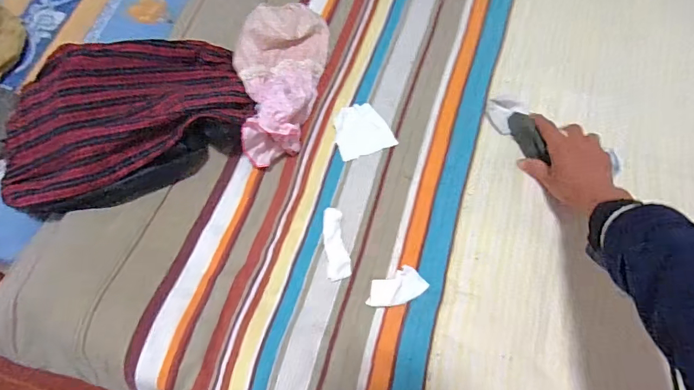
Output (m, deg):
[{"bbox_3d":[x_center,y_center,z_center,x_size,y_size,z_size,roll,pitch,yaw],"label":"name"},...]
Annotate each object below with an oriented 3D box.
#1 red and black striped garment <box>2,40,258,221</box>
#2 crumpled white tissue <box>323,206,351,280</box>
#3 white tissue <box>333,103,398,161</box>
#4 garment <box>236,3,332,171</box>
[{"bbox_3d":[-0.275,-0.087,0.521,0.308,0.119,0.162,-27,73,-11],"label":"red and black striped garment"},{"bbox_3d":[-0.013,0.059,0.512,0.028,0.017,0.086,-6,68,-3],"label":"crumpled white tissue"},{"bbox_3d":[0.019,-0.088,0.571,0.074,0.005,0.074,-18,69,-7],"label":"white tissue"},{"bbox_3d":[-0.096,-0.159,0.567,0.110,0.060,0.238,11,69,2],"label":"garment"}]

